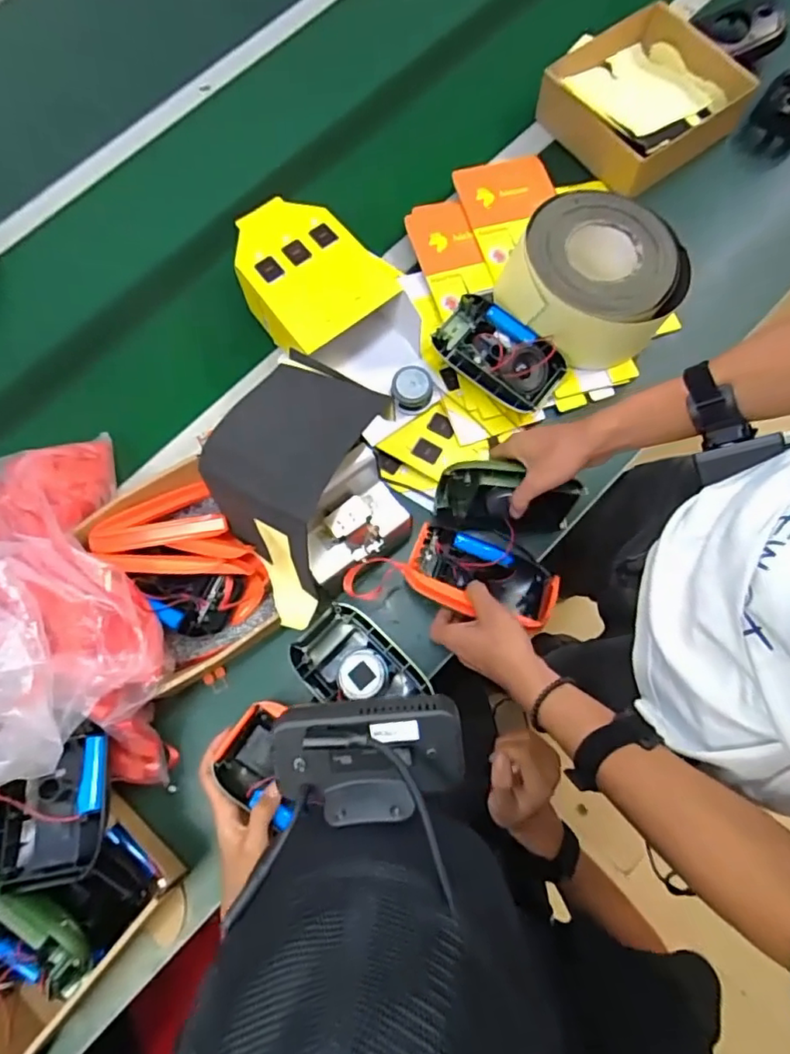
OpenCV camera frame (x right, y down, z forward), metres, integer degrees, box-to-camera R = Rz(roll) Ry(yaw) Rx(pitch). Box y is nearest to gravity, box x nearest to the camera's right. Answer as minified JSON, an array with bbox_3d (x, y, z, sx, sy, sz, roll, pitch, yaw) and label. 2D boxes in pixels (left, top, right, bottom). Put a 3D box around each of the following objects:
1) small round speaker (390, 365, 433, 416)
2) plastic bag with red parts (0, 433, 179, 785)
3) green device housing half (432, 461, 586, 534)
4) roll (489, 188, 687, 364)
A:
[{"bbox_3d":[0.021,-0.168,0.704,0.048,0.031,0.047,-6,75,0],"label":"small round speaker"},{"bbox_3d":[-0.407,0.090,0.547,0.278,0.216,0.379,-27,76,-6],"label":"plastic bag with red parts"},{"bbox_3d":[0.126,-0.031,0.649,0.154,0.086,0.052,5,75,3],"label":"green device housing half"},{"bbox_3d":[0.238,-0.294,0.697,0.183,0.098,0.178,0,75,1],"label":"roll"}]

